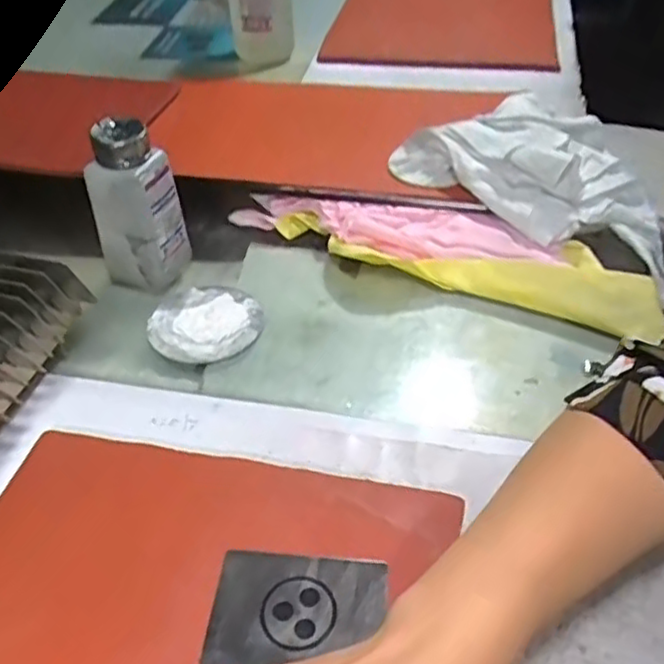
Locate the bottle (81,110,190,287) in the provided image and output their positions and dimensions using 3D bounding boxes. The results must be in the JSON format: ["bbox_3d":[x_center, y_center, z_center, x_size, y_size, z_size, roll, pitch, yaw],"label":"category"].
[{"bbox_3d":[-0.148,-0.092,0.539,0.051,0.133,0.055,15,44,19],"label":"bottle"}]

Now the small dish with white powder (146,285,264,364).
[{"bbox_3d":[-0.095,-0.007,0.530,0.079,0.009,0.082,-2,41,1],"label":"small dish with white powder"}]

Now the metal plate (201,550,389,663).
[{"bbox_3d":[-0.017,0.139,0.351,0.085,0.004,0.061,3,42,6],"label":"metal plate"}]

